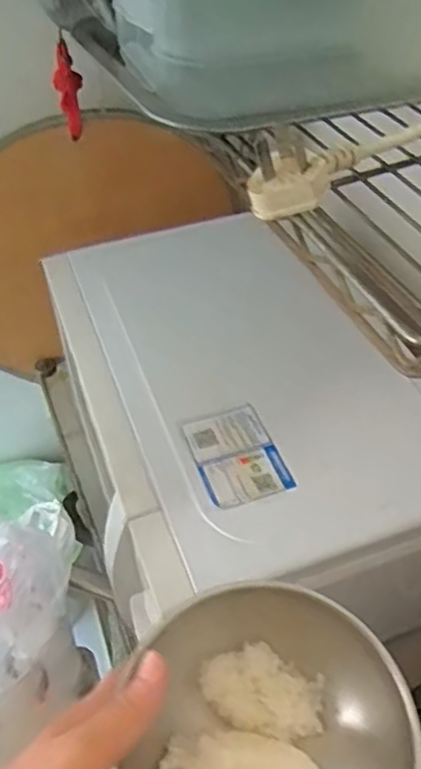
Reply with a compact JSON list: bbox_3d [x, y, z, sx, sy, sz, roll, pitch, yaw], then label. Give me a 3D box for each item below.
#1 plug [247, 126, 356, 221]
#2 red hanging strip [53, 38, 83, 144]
[{"bbox_3d":[0.042,-0.100,0.307,0.030,0.032,0.045,29,53,25],"label":"plug"},{"bbox_3d":[-0.152,-0.316,0.720,0.011,0.101,0.030,23,51,21],"label":"red hanging strip"}]

